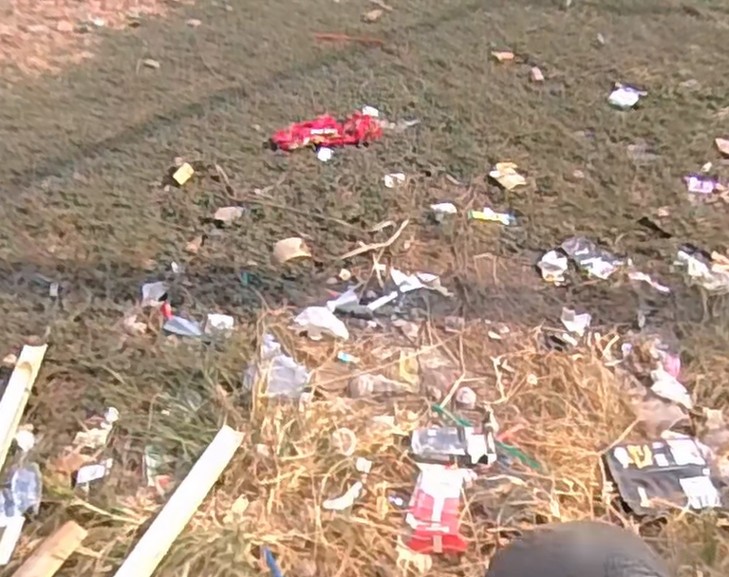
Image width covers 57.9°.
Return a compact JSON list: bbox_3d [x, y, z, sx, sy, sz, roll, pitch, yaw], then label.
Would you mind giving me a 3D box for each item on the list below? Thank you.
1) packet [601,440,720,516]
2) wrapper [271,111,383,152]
[{"bbox_3d":[0.447,0.279,0.987,0.143,0.014,0.127,-8,34,6],"label":"packet"},{"bbox_3d":[-0.094,-0.400,1.672,0.274,0.017,0.144,-13,46,-17],"label":"wrapper"}]

